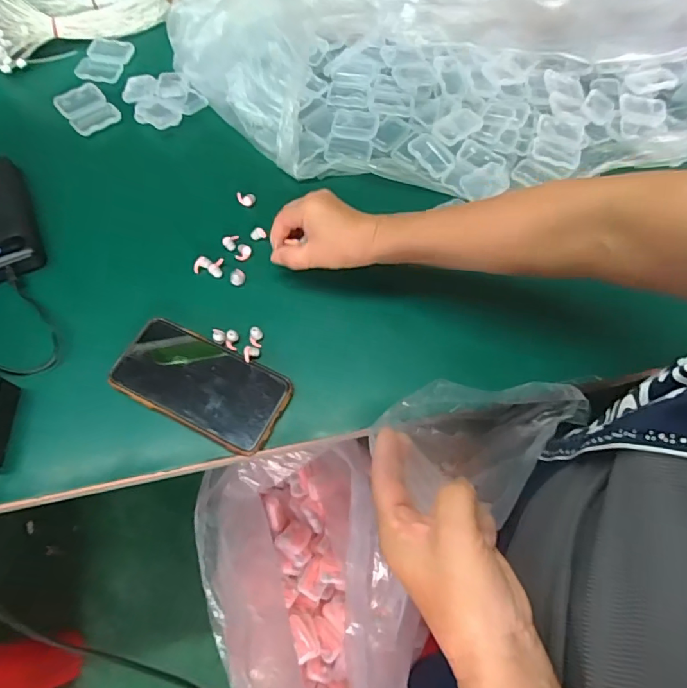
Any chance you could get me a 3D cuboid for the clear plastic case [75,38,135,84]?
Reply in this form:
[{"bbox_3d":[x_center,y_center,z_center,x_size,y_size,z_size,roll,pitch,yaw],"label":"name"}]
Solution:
[{"bbox_3d":[-0.333,-0.395,0.683,0.062,0.009,0.087,8,64,2],"label":"clear plastic case"}]

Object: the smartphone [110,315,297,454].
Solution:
[{"bbox_3d":[-0.131,0.036,0.456,0.157,0.016,0.080,24,65,10],"label":"smartphone"}]

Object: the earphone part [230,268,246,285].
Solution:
[{"bbox_3d":[-0.111,-0.071,0.515,0.015,0.007,0.019,10,64,3],"label":"earphone part"}]

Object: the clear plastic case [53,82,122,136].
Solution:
[{"bbox_3d":[-0.329,-0.303,0.629,0.059,0.007,0.085,-37,70,-18],"label":"clear plastic case"}]

